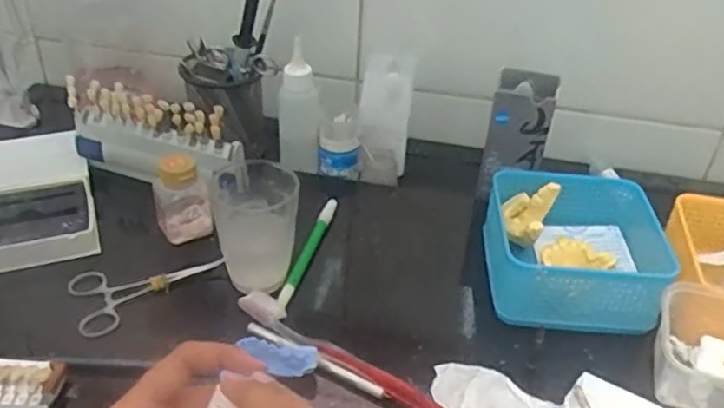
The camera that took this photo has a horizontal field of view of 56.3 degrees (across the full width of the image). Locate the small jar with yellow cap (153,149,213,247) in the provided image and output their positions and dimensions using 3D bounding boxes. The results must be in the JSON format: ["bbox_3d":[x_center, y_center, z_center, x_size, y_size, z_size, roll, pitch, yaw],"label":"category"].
[{"bbox_3d":[-0.158,-0.005,0.587,0.046,0.070,0.037,-19,44,-17],"label":"small jar with yellow cap"}]

